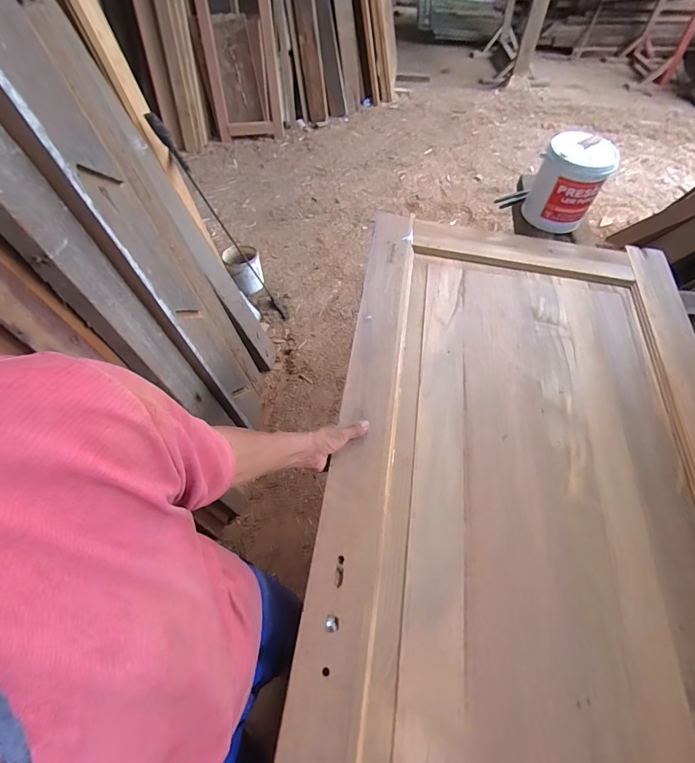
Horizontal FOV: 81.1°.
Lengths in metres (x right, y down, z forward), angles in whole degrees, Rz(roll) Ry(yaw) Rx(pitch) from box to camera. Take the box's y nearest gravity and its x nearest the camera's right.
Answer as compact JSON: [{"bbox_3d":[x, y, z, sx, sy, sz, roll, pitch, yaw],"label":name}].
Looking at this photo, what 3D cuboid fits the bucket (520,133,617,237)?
[{"bbox_3d":[0.620,-0.556,1.147,0.183,0.213,0.164,26,59,18],"label":"bucket"}]

